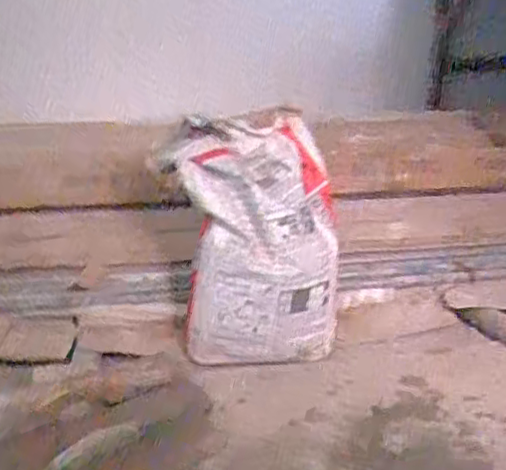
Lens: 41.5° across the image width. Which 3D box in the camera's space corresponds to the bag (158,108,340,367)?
[{"bbox_3d":[-0.002,0.026,1.023,0.253,0.371,0.126,2,24,5],"label":"bag"}]

